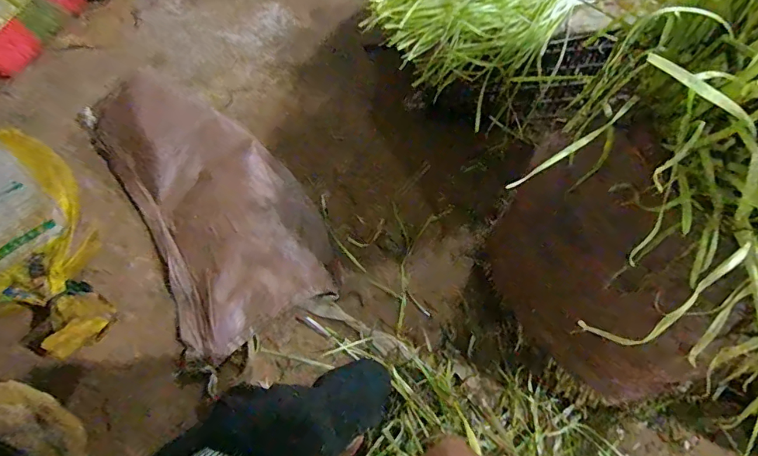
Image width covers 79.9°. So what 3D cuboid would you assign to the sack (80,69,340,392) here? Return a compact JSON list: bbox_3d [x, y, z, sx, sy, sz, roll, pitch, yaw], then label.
[{"bbox_3d":[-0.369,-0.099,0.986,0.346,0.113,0.733,-26,63,-19],"label":"sack"}]

